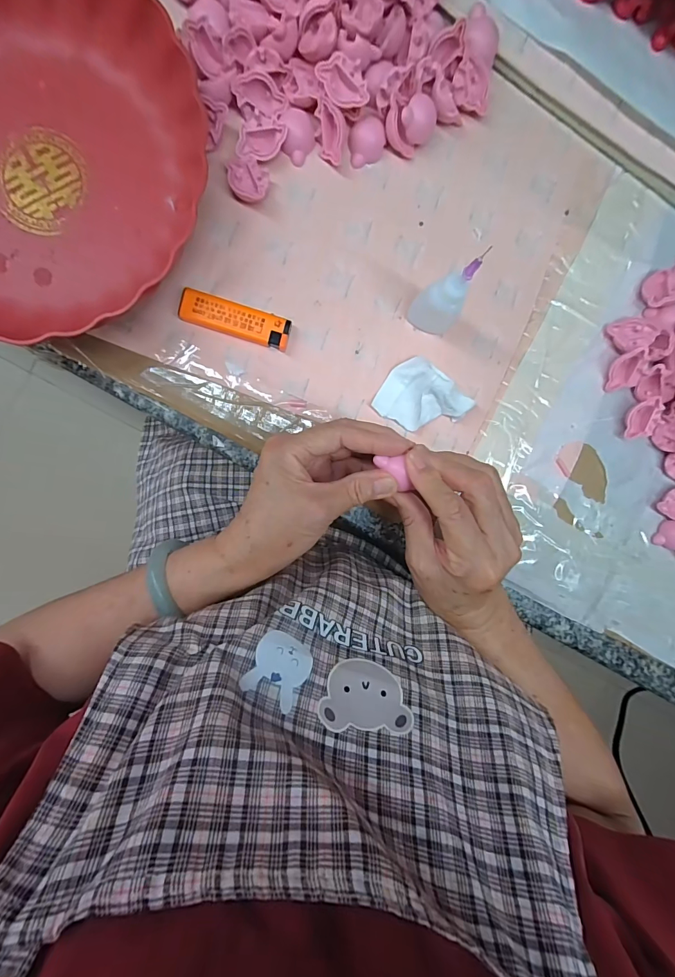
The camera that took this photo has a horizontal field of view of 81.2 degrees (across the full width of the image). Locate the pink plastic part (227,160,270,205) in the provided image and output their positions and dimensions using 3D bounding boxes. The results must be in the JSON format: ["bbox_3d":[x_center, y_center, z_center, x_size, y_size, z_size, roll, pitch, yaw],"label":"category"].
[{"bbox_3d":[-0.065,-0.227,0.291,0.029,0.011,0.026,8,97,-5],"label":"pink plastic part"}]

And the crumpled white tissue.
[{"bbox_3d":[0.069,-0.070,0.311,0.066,0.023,0.051,30,94,-7],"label":"crumpled white tissue"}]

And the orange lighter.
[{"bbox_3d":[-0.077,-0.127,0.298,0.080,0.013,0.024,15,96,-6],"label":"orange lighter"}]

